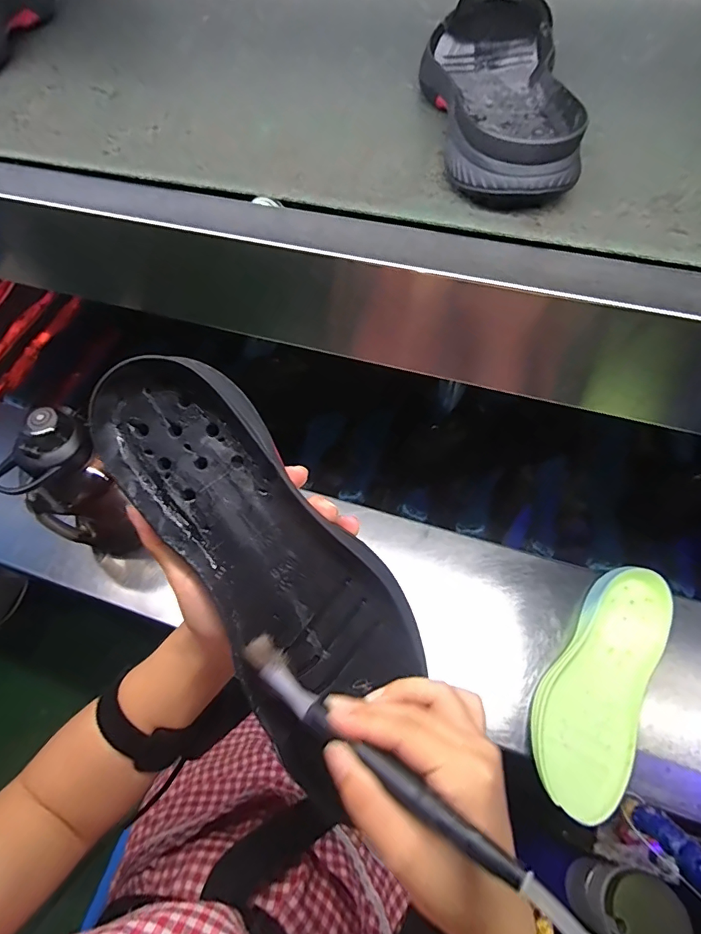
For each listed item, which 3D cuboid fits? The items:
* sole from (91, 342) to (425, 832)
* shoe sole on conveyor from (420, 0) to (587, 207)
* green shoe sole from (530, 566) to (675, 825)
[{"bbox_3d":[-0.058,0.048,0.276,0.107,0.034,0.254,-35,92,-16],"label":"sole"},{"bbox_3d":[0.117,-0.318,0.375,0.107,0.045,0.312,5,61,6],"label":"shoe sole on conveyor"},{"bbox_3d":[0.288,0.248,0.529,0.104,0.054,0.274,24,64,16],"label":"green shoe sole"}]

